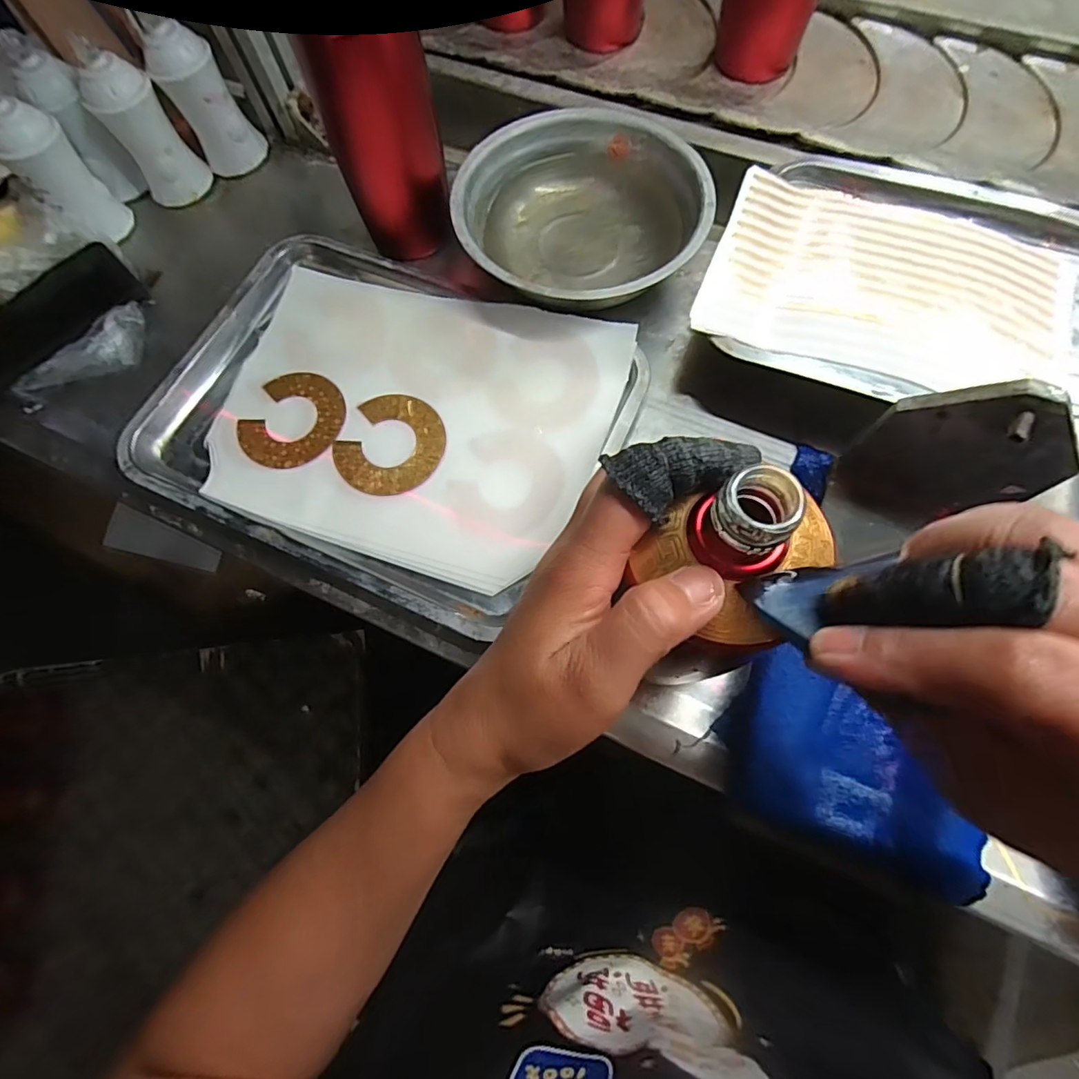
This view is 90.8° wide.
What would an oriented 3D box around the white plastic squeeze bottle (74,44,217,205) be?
[{"bbox_3d":[-0.343,-0.354,0.465,0.056,0.100,0.049,-40,76,-9],"label":"white plastic squeeze bottle"}]

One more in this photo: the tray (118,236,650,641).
[{"bbox_3d":[-0.120,-0.099,0.404,0.338,0.027,0.252,22,76,8],"label":"tray"}]

